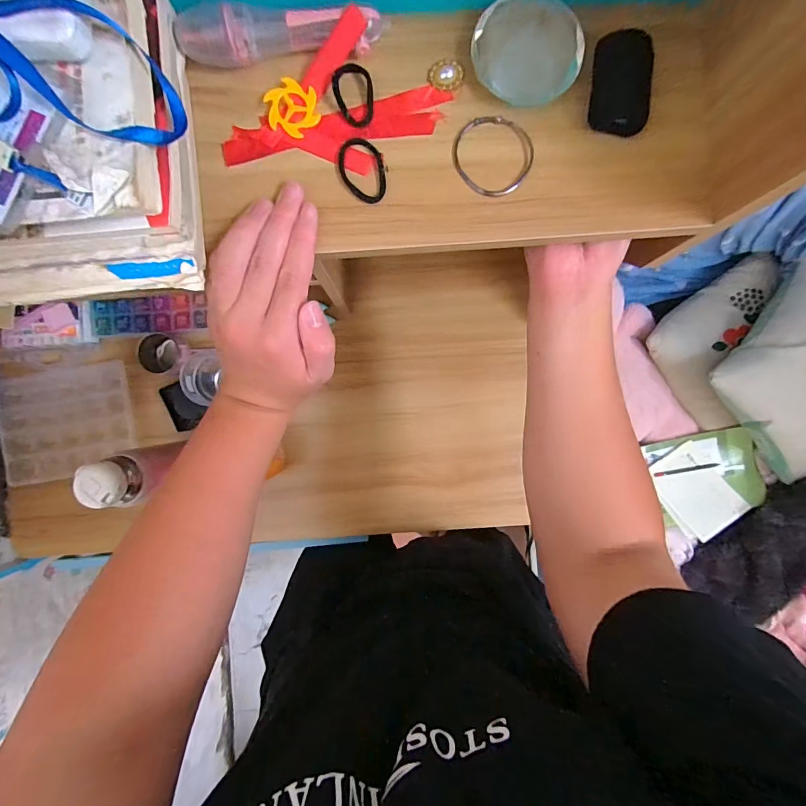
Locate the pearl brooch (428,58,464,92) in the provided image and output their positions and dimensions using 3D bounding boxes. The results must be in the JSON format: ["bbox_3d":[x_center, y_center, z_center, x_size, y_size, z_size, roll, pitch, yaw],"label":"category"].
[{"bbox_3d":[0.031,-0.239,0.302,0.025,0.004,0.021,-1,89,0],"label":"pearl brooch"}]

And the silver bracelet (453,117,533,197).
[{"bbox_3d":[0.065,-0.182,0.305,0.058,0.007,0.054,0,89,0],"label":"silver bracelet"}]

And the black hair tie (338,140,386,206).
[{"bbox_3d":[-0.029,-0.171,0.304,0.031,0.004,0.049,-26,89,-1],"label":"black hair tie"}]

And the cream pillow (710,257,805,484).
[{"bbox_3d":[0.825,-0.066,0.828,0.305,0.128,0.347,42,89,1],"label":"cream pillow"}]

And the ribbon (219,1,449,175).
[{"bbox_3d":[-0.048,-0.203,0.293,0.153,0.026,0.080,-35,89,-1],"label":"ribbon"}]

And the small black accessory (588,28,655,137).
[{"bbox_3d":[0.154,-0.225,0.291,0.038,0.016,0.064,3,89,0],"label":"small black accessory"}]

